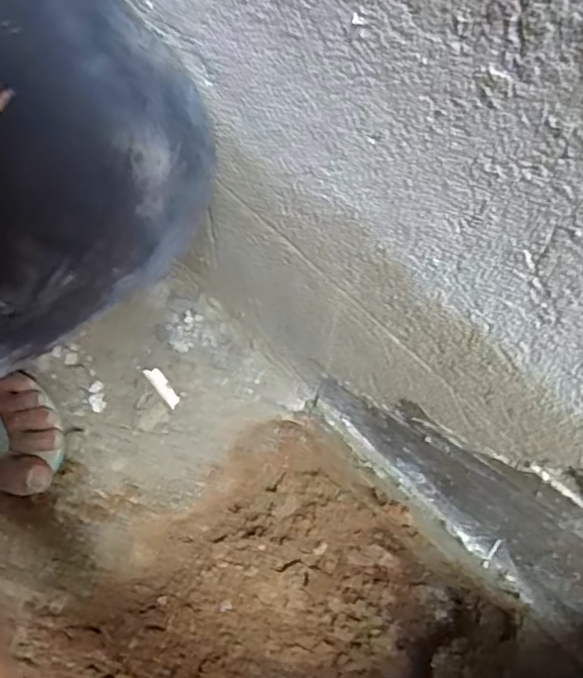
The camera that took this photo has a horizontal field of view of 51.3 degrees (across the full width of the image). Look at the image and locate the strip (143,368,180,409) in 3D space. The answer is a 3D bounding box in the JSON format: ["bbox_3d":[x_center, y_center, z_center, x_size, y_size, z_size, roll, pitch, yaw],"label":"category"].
[{"bbox_3d":[-0.118,0.044,0.557,0.013,0.006,0.042,-37,87,-14],"label":"strip"}]

